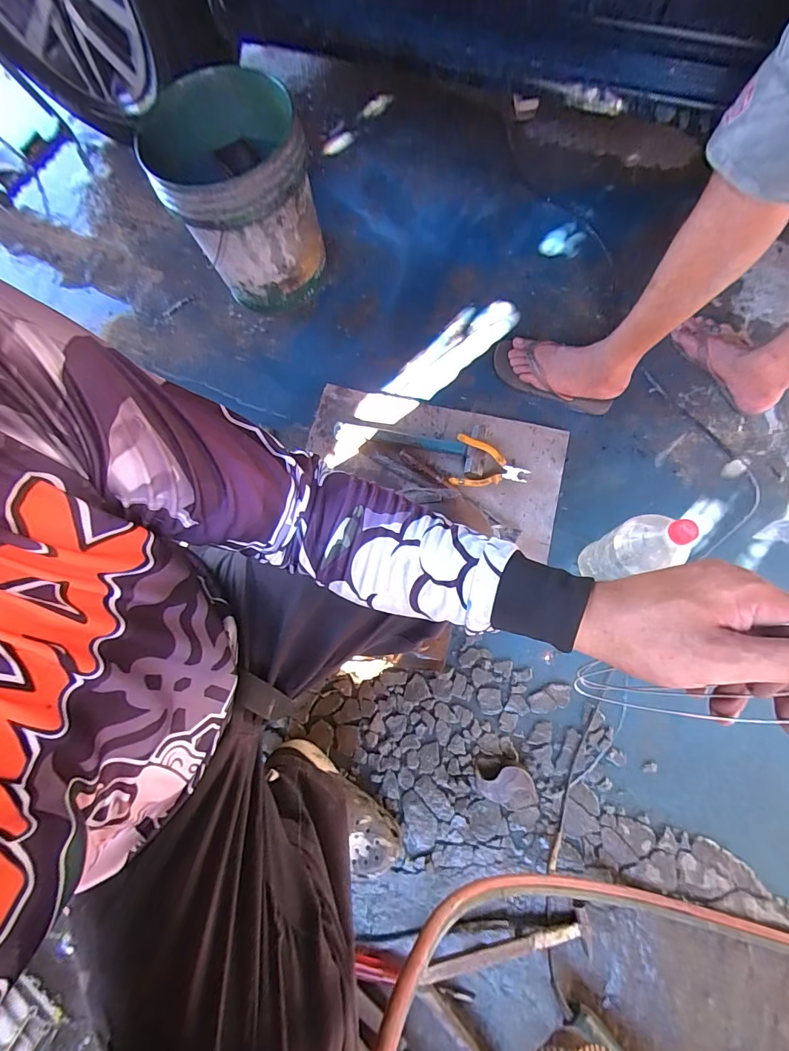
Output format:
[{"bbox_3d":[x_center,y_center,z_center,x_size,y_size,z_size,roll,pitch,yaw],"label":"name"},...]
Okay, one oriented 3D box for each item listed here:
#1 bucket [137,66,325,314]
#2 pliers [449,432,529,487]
[{"bbox_3d":[-0.314,-0.669,0.916,0.278,0.329,0.325,-18,74,0],"label":"bucket"},{"bbox_3d":[0.193,-0.121,0.850,0.149,0.015,0.092,12,93,-3],"label":"pliers"}]

